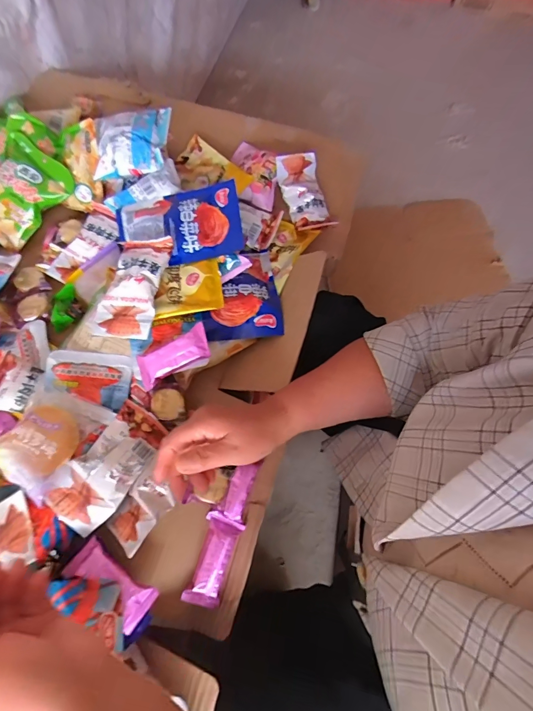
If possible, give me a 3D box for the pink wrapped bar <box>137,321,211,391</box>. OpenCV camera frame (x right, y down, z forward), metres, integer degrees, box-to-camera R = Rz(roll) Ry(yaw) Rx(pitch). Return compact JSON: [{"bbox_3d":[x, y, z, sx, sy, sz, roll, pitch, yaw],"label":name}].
[{"bbox_3d":[-0.116,-0.001,0.451,0.096,0.021,0.045,-30,72,1],"label":"pink wrapped bar"}]

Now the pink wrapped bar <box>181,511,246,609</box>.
[{"bbox_3d":[-0.064,0.244,0.443,0.044,0.016,0.098,19,72,5],"label":"pink wrapped bar"}]

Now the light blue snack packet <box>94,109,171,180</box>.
[{"bbox_3d":[-0.204,-0.325,0.553,0.109,0.042,0.112,2,71,-1],"label":"light blue snack packet"}]

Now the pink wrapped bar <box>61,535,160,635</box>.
[{"bbox_3d":[-0.169,0.244,0.393,0.099,0.024,0.042,35,74,10],"label":"pink wrapped bar"}]

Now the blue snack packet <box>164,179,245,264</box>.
[{"bbox_3d":[-0.088,-0.190,0.507,0.101,0.020,0.114,-9,72,-4],"label":"blue snack packet"}]

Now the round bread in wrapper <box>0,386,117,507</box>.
[{"bbox_3d":[-0.248,0.089,0.407,0.089,0.046,0.114,28,73,8],"label":"round bread in wrapper"}]

